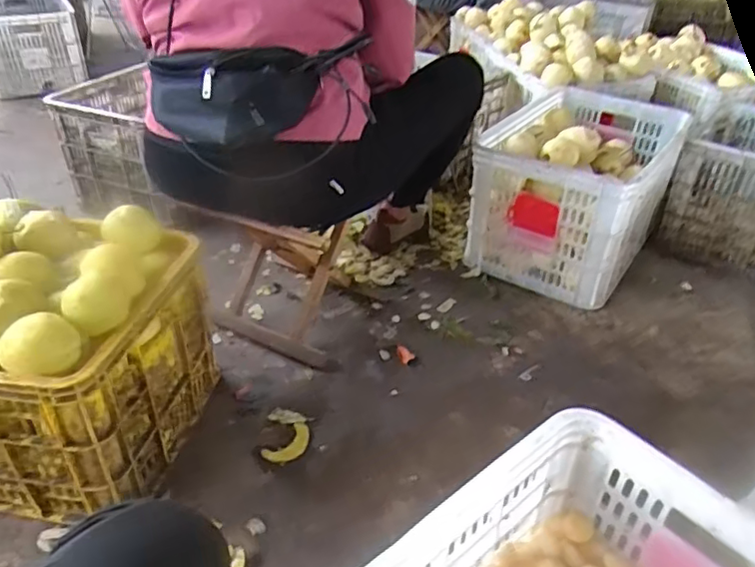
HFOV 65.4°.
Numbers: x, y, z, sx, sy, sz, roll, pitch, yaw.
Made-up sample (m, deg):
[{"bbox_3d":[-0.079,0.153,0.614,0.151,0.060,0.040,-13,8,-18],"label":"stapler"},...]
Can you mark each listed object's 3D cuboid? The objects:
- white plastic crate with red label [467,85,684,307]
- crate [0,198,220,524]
[{"bbox_3d":[0.504,-0.249,1.473,0.367,0.297,0.581,22,41,28],"label":"white plastic crate with red label"},{"bbox_3d":[-0.569,0.092,0.903,0.522,0.366,0.346,5,36,6],"label":"crate"}]

